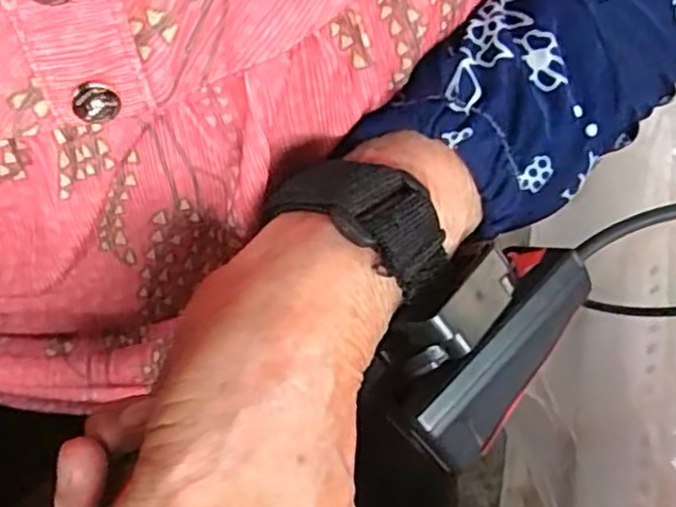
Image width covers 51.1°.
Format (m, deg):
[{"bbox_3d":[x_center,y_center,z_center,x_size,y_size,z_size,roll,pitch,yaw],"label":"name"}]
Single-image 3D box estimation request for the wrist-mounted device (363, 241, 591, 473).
[{"bbox_3d":[0.036,0.022,0.206,0.044,0.030,0.068,46,75,-24],"label":"wrist-mounted device"}]

